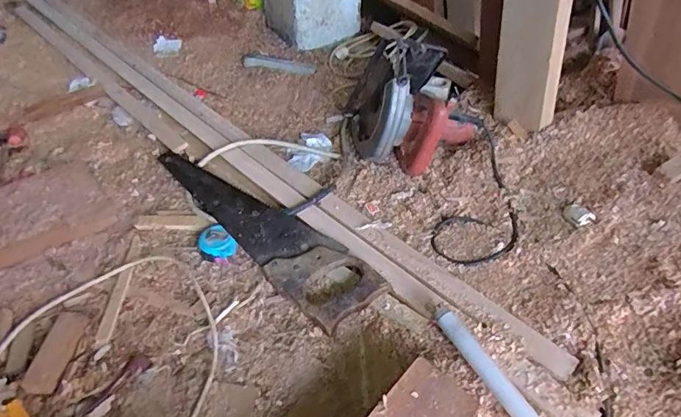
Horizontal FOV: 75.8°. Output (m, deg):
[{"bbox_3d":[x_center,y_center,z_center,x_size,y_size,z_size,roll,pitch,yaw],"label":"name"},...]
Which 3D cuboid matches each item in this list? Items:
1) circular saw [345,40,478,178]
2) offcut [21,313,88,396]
[{"bbox_3d":[0.136,-0.195,0.839,0.238,0.202,0.205,2,44,0],"label":"circular saw"},{"bbox_3d":[-0.392,0.193,0.600,0.049,0.006,0.119,-1,44,-3],"label":"offcut"}]

